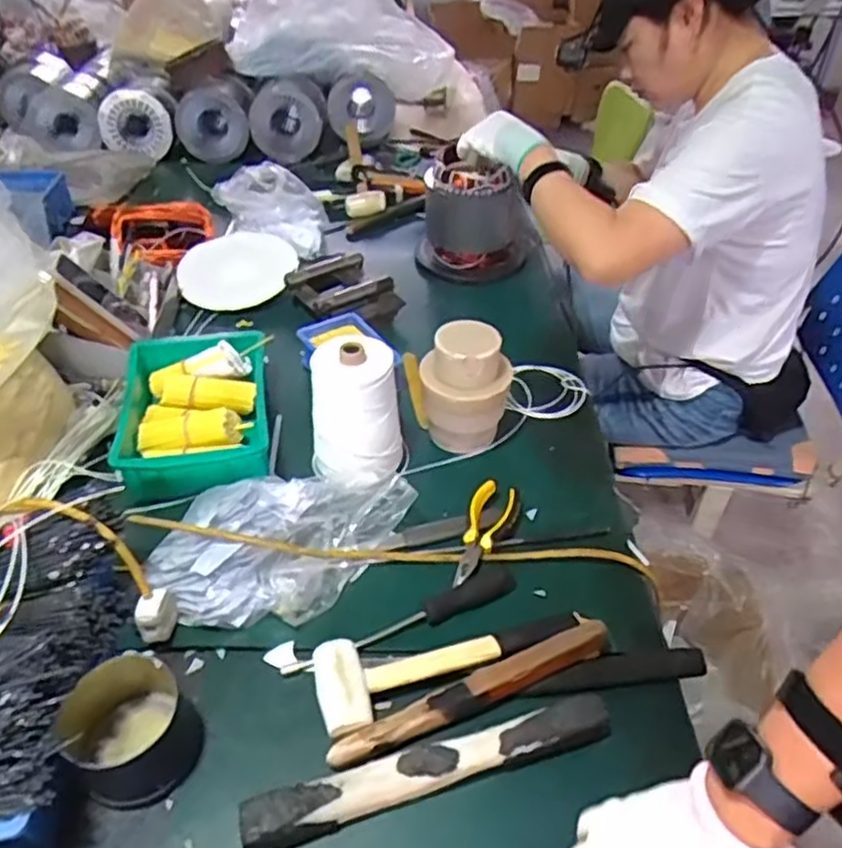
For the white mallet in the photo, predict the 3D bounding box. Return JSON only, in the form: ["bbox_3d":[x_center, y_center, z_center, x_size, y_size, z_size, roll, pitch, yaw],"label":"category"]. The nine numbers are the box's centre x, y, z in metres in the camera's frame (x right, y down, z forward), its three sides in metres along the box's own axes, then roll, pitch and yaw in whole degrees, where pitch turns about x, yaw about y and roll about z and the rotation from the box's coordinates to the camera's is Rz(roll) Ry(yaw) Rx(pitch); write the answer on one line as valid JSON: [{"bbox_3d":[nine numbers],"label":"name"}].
[{"bbox_3d":[-0.009,0.234,0.658,0.172,0.046,0.078,-6,42,-9],"label":"white mallet"}]

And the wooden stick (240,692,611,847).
[{"bbox_3d":[0.012,0.294,0.606,0.315,0.040,0.037,-10,43,-14],"label":"wooden stick"}]

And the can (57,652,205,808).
[{"bbox_3d":[-0.252,0.258,0.617,0.103,0.066,0.115,-32,52,-32],"label":"can"}]

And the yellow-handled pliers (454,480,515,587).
[{"bbox_3d":[0.067,0.120,0.788,0.044,0.017,0.132,15,58,15],"label":"yellow-handled pliers"}]

